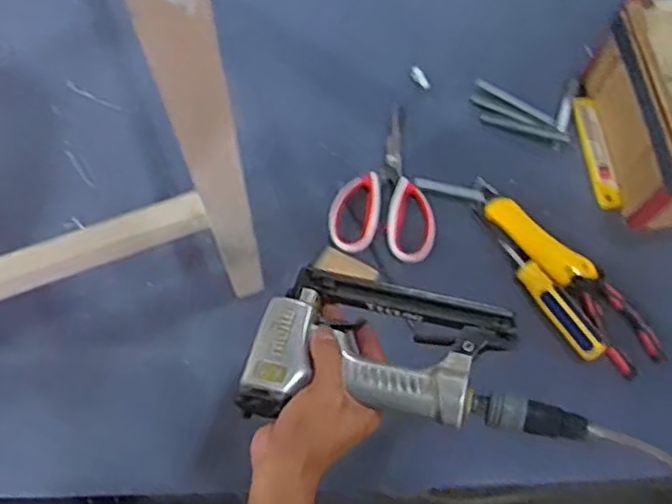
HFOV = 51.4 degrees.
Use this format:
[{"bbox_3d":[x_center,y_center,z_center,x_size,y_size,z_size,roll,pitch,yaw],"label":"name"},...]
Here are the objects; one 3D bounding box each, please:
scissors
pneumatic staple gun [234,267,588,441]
[{"bbox_3d":[0.062,-0.082,0.772,0.111,0.017,0.183,12,69,3],"label":"scissors"},{"bbox_3d":[0.059,0.087,0.545,0.242,0.049,0.122,12,69,3],"label":"pneumatic staple gun"}]

